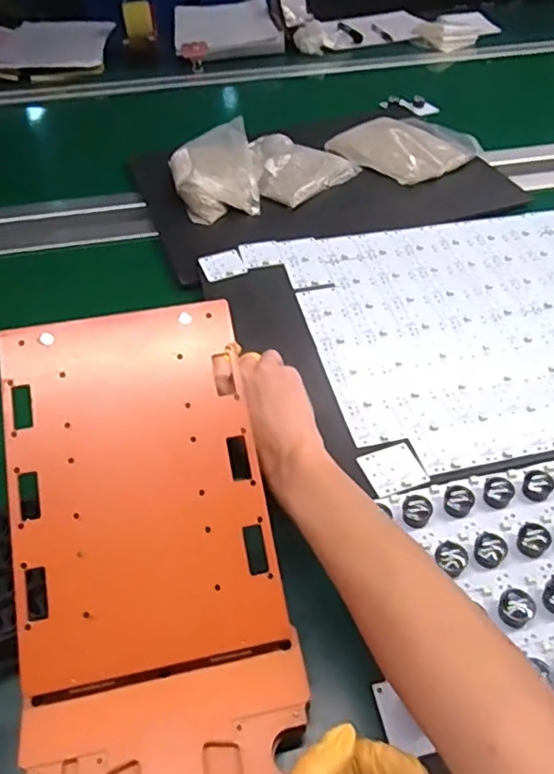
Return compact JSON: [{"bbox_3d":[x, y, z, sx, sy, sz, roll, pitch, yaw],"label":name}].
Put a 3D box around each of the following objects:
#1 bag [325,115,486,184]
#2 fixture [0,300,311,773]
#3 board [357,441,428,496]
[{"bbox_3d":[0.193,-0.359,0.874,0.179,0.031,0.174,-35,55,-27],"label":"bag"},{"bbox_3d":[-0.067,0.156,0.336,0.160,0.068,0.447,-11,64,-8],"label":"fixture"},{"bbox_3d":[0.098,0.069,0.500,0.048,0.004,0.045,-17,49,-13],"label":"board"}]

